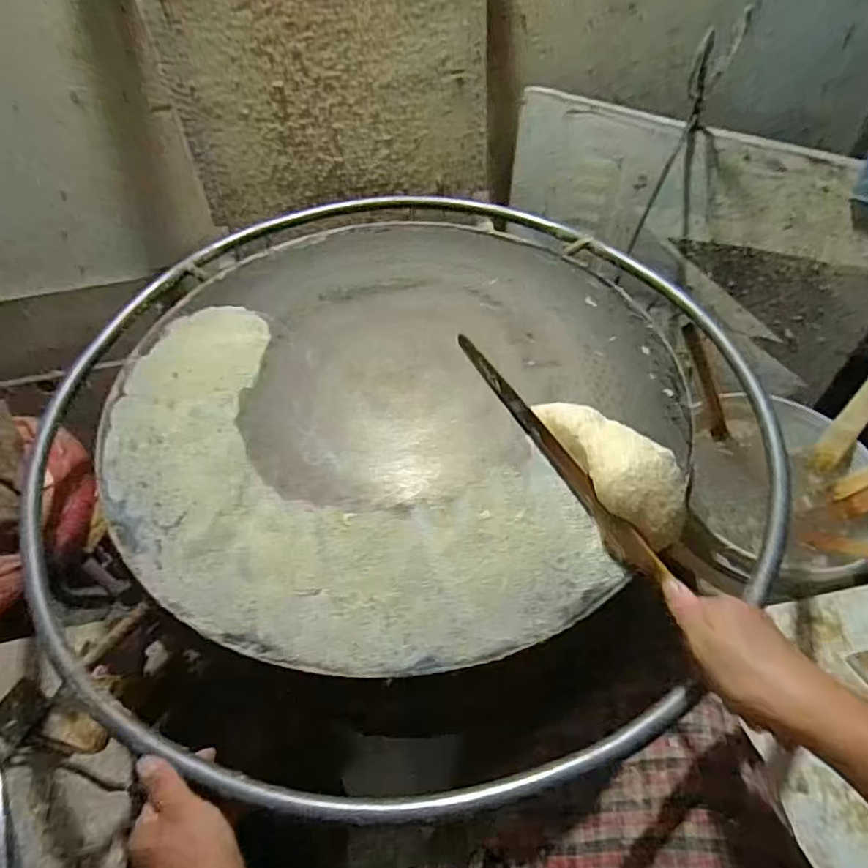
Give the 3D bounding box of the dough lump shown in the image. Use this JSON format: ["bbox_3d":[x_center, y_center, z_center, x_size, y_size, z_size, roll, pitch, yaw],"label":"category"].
[{"bbox_3d":[0.163,0.015,0.502,0.069,0.048,0.169,-16,53,-9],"label":"dough lump"}]

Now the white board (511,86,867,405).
[{"bbox_3d":[0.396,-0.303,0.909,0.593,0.345,0.022,25,48,20],"label":"white board"}]

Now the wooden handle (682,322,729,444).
[{"bbox_3d":[0.397,-0.074,0.820,0.025,0.178,0.016,-26,12,-16],"label":"wooden handle"}]

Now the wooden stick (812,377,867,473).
[{"bbox_3d":[0.581,-0.028,0.771,0.035,0.177,0.023,34,22,26],"label":"wooden stick"}]

